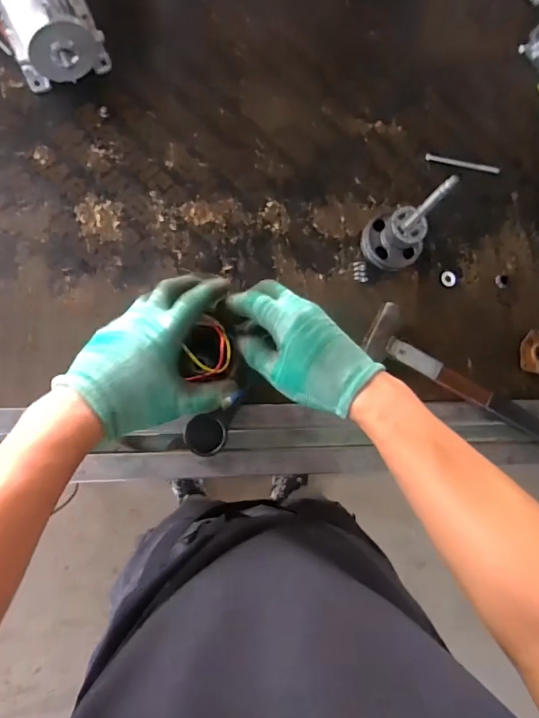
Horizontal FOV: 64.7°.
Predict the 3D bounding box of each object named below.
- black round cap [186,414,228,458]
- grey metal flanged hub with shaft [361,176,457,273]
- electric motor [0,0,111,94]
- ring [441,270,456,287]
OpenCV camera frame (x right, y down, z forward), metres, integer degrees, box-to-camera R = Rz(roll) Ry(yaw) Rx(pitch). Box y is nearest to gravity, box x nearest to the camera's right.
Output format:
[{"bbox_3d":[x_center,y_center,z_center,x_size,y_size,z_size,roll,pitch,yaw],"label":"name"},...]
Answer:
[{"bbox_3d":[-0.081,0.100,0.549,0.051,0.013,0.048,-15,86,-8],"label":"black round cap"},{"bbox_3d":[0.192,-0.184,0.576,0.084,0.174,0.087,-36,90,-9],"label":"grey metal flanged hub with shaft"},{"bbox_3d":[-0.308,-0.462,0.572,0.118,0.116,0.151,-34,89,-9],"label":"electric motor"},{"bbox_3d":[0.281,-0.126,0.667,0.025,0.011,0.025,1,84,-7],"label":"ring"}]

